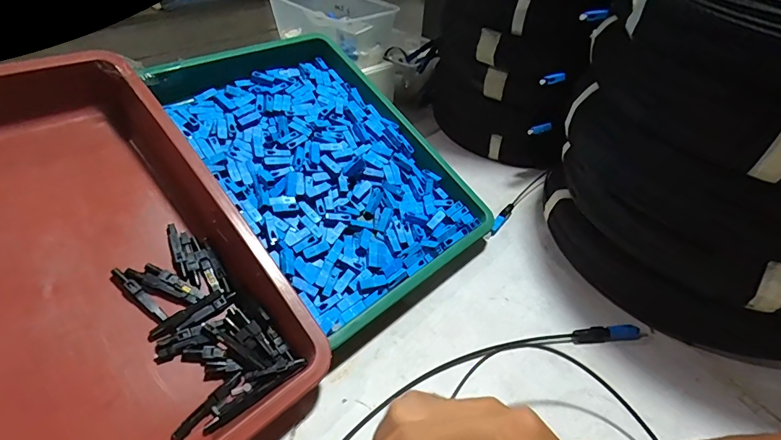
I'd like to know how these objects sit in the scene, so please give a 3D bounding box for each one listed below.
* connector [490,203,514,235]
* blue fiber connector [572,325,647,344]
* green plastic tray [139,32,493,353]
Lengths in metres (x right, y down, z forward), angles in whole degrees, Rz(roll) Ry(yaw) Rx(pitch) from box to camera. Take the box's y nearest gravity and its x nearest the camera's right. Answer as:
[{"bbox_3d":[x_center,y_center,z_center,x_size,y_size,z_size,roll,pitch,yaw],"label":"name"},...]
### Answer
[{"bbox_3d":[0.128,-0.002,0.488,0.011,0.011,0.053,24,44,21],"label":"connector"},{"bbox_3d":[0.193,0.100,0.376,0.067,0.007,0.014,-3,41,-8],"label":"blue fiber connector"},{"bbox_3d":[-0.068,-0.066,0.440,0.212,0.033,0.329,-30,73,-31],"label":"green plastic tray"}]

